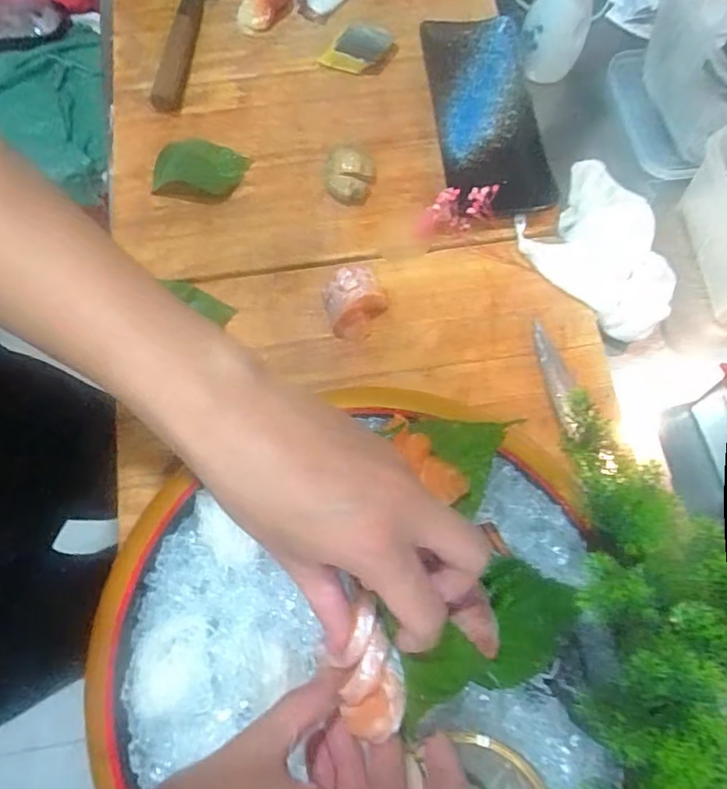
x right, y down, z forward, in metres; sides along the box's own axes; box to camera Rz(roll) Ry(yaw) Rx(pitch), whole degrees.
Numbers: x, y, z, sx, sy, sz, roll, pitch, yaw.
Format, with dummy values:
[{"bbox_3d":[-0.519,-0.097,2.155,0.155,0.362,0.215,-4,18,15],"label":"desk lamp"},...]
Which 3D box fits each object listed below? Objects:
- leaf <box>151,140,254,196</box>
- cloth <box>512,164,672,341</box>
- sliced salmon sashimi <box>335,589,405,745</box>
[{"bbox_3d":[-0.144,-0.204,0.507,0.080,0.010,0.060,7,71,2],"label":"leaf"},{"bbox_3d":[0.210,-0.128,0.487,0.136,0.037,0.141,-43,76,-13],"label":"cloth"},{"bbox_3d":[0.003,0.133,0.282,0.031,0.020,0.062,-5,82,0],"label":"sliced salmon sashimi"}]

